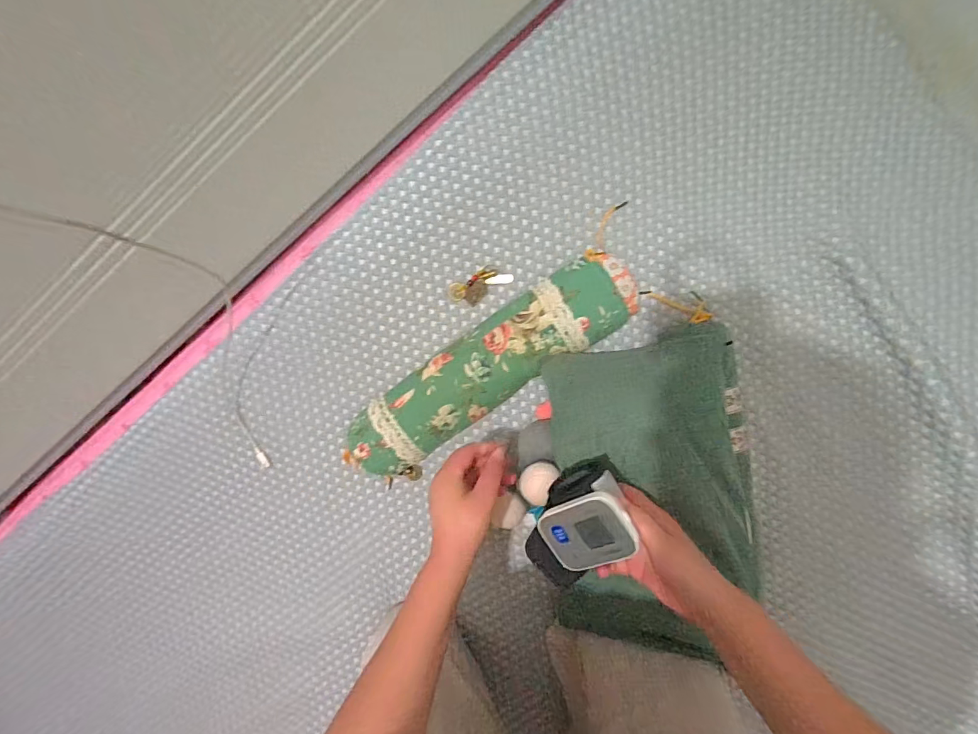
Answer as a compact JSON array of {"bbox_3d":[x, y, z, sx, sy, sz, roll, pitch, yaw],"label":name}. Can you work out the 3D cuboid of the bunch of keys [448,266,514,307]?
[{"bbox_3d":[-0.012,-0.109,0.560,0.083,0.006,0.036,-27,94,8],"label":"bunch of keys"}]

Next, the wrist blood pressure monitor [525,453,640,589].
[{"bbox_3d":[0.089,0.147,0.424,0.108,0.112,0.070,-33,98,21],"label":"wrist blood pressure monitor"}]

